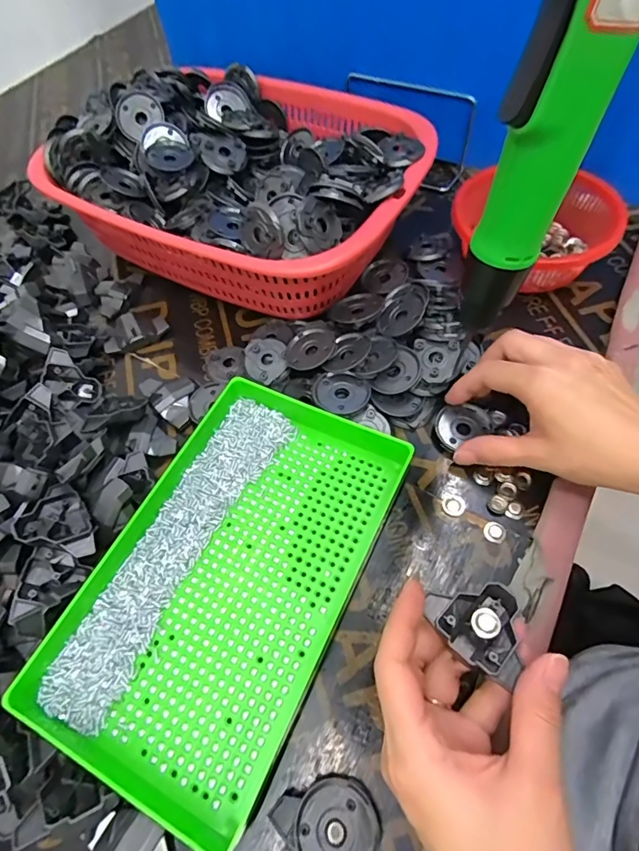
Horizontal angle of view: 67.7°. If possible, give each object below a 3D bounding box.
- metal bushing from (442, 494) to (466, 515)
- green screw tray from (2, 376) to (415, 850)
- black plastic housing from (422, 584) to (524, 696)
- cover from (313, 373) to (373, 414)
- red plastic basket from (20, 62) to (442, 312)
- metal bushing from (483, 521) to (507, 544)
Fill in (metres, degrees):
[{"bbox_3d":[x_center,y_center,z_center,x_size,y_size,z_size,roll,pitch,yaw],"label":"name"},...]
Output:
[{"bbox_3d":[0.096,0.056,0.338,0.015,0.004,0.016,-2,59,3],"label":"metal bushing"},{"bbox_3d":[-0.056,0.085,0.307,0.150,0.029,0.249,22,63,17],"label":"green screw tray"},{"bbox_3d":[0.084,0.103,0.253,0.050,0.013,0.044,23,63,18],"label":"black plastic housing"},{"bbox_3d":[0.016,-0.025,0.365,0.042,0.004,0.036,21,65,15],"label":"cover"},{"bbox_3d":[-0.073,-0.224,0.451,0.312,0.113,0.237,25,64,18],"label":"red plastic basket"},{"bbox_3d":[0.121,0.073,0.328,0.014,0.004,0.014,-2,59,3],"label":"metal bushing"}]

